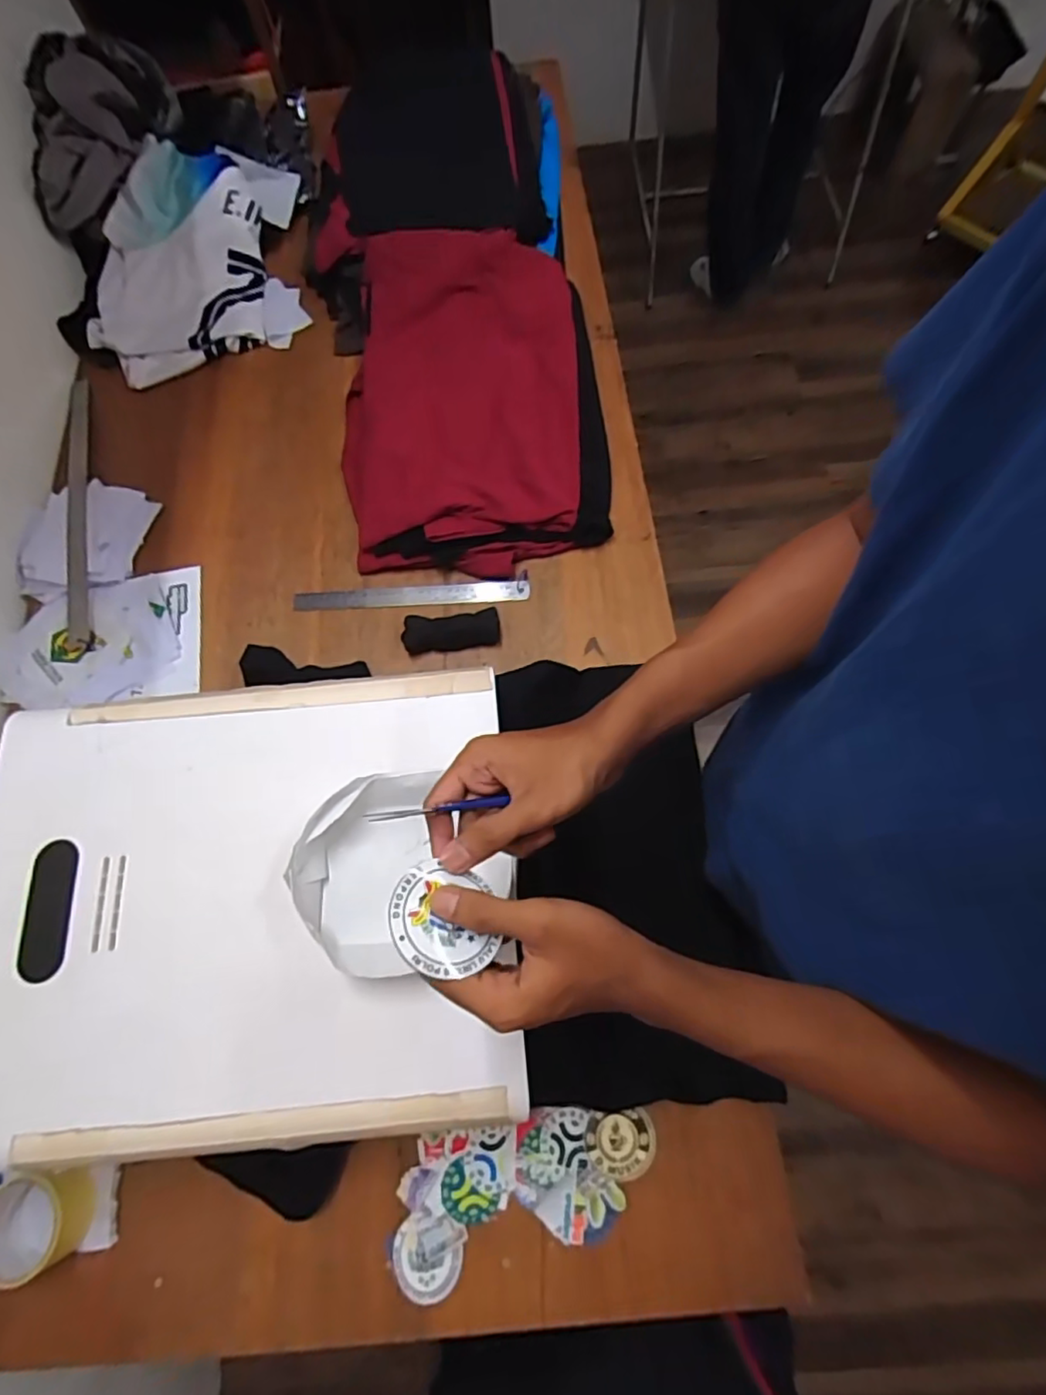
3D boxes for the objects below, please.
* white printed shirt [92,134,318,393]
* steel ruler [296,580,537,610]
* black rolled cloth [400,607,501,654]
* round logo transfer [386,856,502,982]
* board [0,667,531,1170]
[{"bbox_3d":[-0.545,-0.724,1.000,0.345,0.124,0.370,-11,71,-2],"label":"white printed shirt"},{"bbox_3d":[-0.153,-0.139,0.847,0.320,0.004,0.031,-3,75,2],"label":"steel ruler"},{"bbox_3d":[-0.094,-0.088,0.814,0.125,0.022,0.046,-7,70,-1],"label":"black rolled cloth"},{"bbox_3d":[-0.046,0.125,0.354,0.058,0.006,0.061,-2,65,-21],"label":"round logo transfer"},{"bbox_3d":[-0.266,0.181,0.572,0.493,0.024,0.396,-6,70,0],"label":"board"}]

